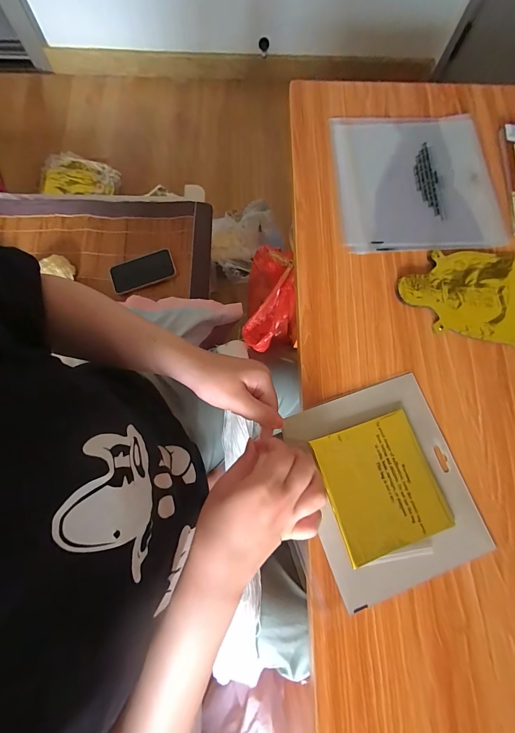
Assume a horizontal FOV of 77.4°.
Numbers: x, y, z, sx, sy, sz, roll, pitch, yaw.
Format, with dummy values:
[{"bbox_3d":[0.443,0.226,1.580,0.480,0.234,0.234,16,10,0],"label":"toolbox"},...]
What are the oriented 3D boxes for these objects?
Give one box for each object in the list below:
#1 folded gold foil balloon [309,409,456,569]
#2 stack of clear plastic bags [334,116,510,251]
[{"bbox_3d":[0.126,0.119,0.327,0.113,0.013,0.121,-18,77,-6],"label":"folded gold foil balloon"},{"bbox_3d":[0.203,-0.242,0.419,0.196,0.012,0.198,-2,76,-2],"label":"stack of clear plastic bags"}]

